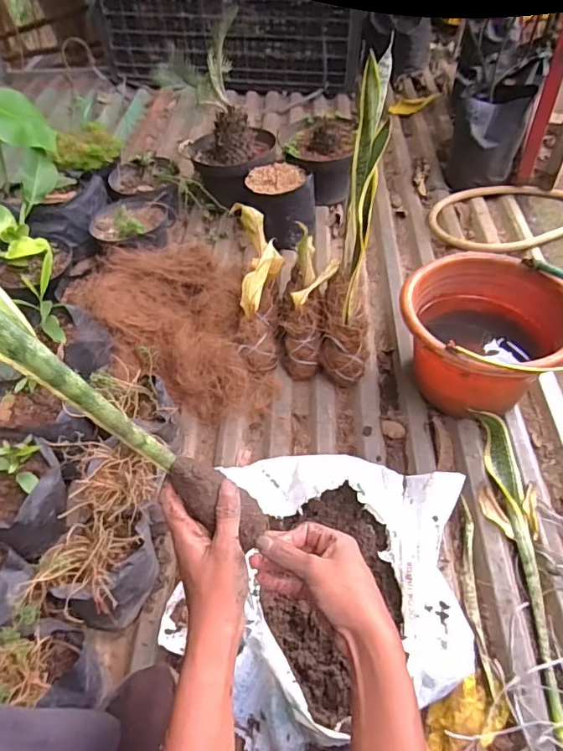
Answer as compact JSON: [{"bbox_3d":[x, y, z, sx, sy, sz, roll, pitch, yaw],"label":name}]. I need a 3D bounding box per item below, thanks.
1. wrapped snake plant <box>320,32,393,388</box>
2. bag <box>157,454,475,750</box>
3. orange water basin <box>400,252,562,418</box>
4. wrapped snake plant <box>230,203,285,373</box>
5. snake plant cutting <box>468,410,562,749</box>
[{"bbox_3d":[0.124,-0.207,0.857,0.083,0.476,0.173,9,48,7],"label":"wrapped snake plant"},{"bbox_3d":[0.062,0.295,0.717,0.379,0.064,0.430,14,52,13],"label":"bag"},{"bbox_3d":[0.350,-0.061,0.917,0.268,0.191,0.261,1,47,-1],"label":"orange water basin"},{"bbox_3d":[-0.045,-0.168,0.986,0.092,0.086,0.319,-1,83,1],"label":"wrapped snake plant"},{"bbox_3d":[0.356,0.255,0.771,0.080,0.024,0.476,2,51,4],"label":"snake plant cutting"}]

